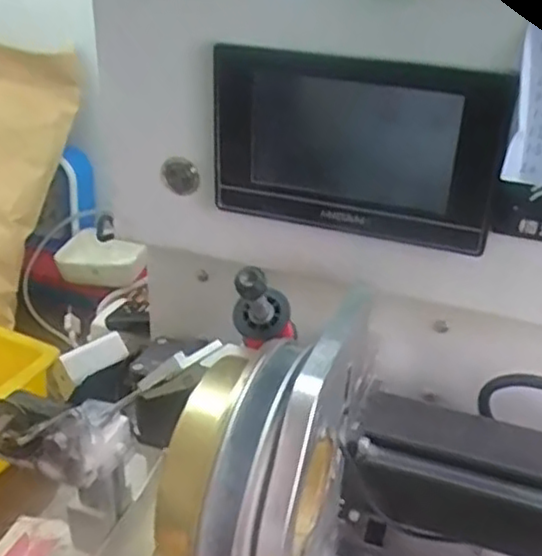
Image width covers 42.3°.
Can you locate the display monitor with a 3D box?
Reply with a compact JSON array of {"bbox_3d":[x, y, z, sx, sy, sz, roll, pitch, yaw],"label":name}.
[{"bbox_3d":[0.038,-0.059,0.327,0.135,0.082,0.014,13,32,18],"label":"display monitor"}]

